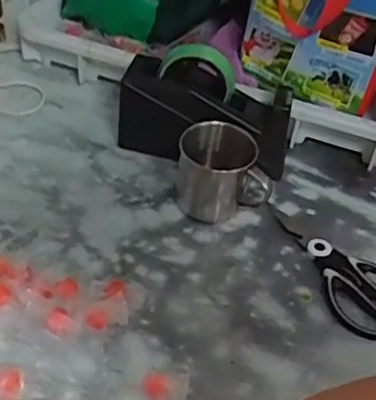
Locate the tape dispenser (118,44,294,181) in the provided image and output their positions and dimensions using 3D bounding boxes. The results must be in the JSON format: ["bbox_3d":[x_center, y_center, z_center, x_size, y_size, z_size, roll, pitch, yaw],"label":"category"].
[{"bbox_3d":[0.021,-0.100,0.717,0.202,0.129,0.062,10,42,4],"label":"tape dispenser"}]

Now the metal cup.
[{"bbox_3d":[0.036,-0.029,0.671,0.090,0.088,0.090,4,42,-4],"label":"metal cup"}]

